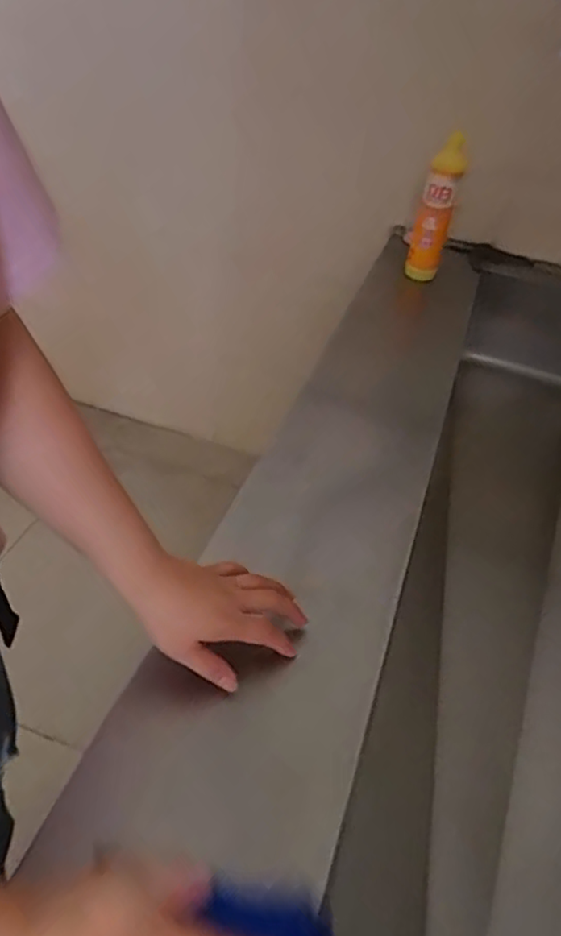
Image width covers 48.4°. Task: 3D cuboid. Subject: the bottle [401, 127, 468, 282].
[{"bbox_3d":[0.272,-0.448,1.110,0.060,0.245,0.067,13,40,6],"label":"bottle"}]

